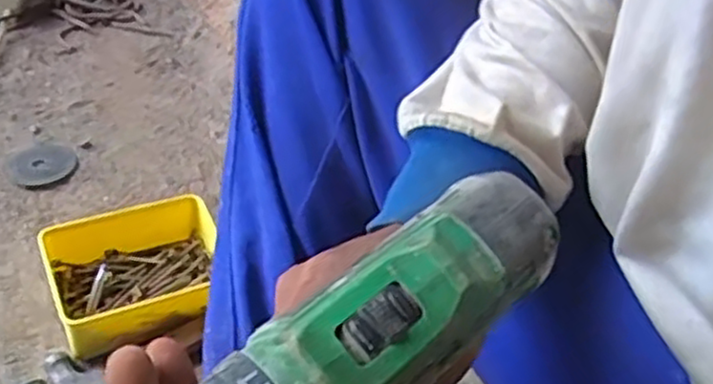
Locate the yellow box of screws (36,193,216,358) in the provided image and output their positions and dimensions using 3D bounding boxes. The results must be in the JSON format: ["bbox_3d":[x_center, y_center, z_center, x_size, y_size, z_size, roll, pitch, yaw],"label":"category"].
[{"bbox_3d":[-0.204,0.078,0.706,0.161,0.072,0.113,-15,48,-21],"label":"yellow box of screws"}]

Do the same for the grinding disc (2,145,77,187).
[{"bbox_3d":[-0.361,-0.032,0.849,0.075,0.004,0.075,3,44,-3],"label":"grinding disc"}]

